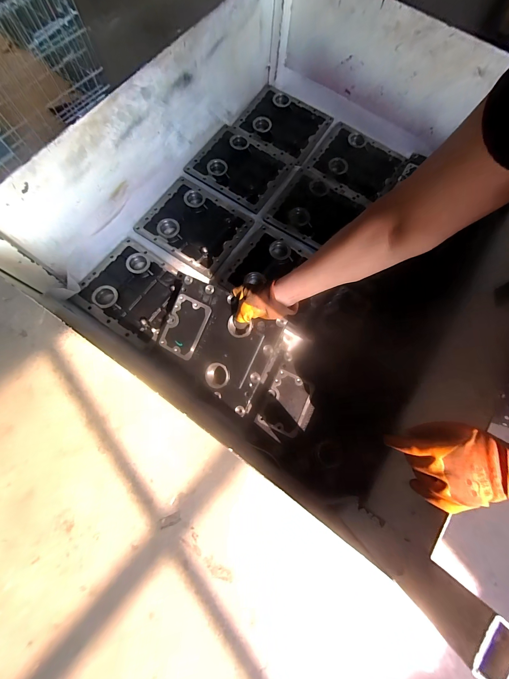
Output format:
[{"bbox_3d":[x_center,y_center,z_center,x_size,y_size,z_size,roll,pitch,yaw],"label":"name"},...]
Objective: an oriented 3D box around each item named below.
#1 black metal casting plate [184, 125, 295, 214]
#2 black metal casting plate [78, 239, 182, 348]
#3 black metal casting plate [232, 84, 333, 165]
[{"bbox_3d":[-0.038,-0.503,0.771,0.249,0.033,0.212,33,76,5],"label":"black metal casting plate"},{"bbox_3d":[-0.295,-0.123,0.652,0.234,0.032,0.205,35,77,6],"label":"black metal casting plate"},{"bbox_3d":[0.086,-0.668,0.827,0.245,0.024,0.207,32,76,5],"label":"black metal casting plate"}]

